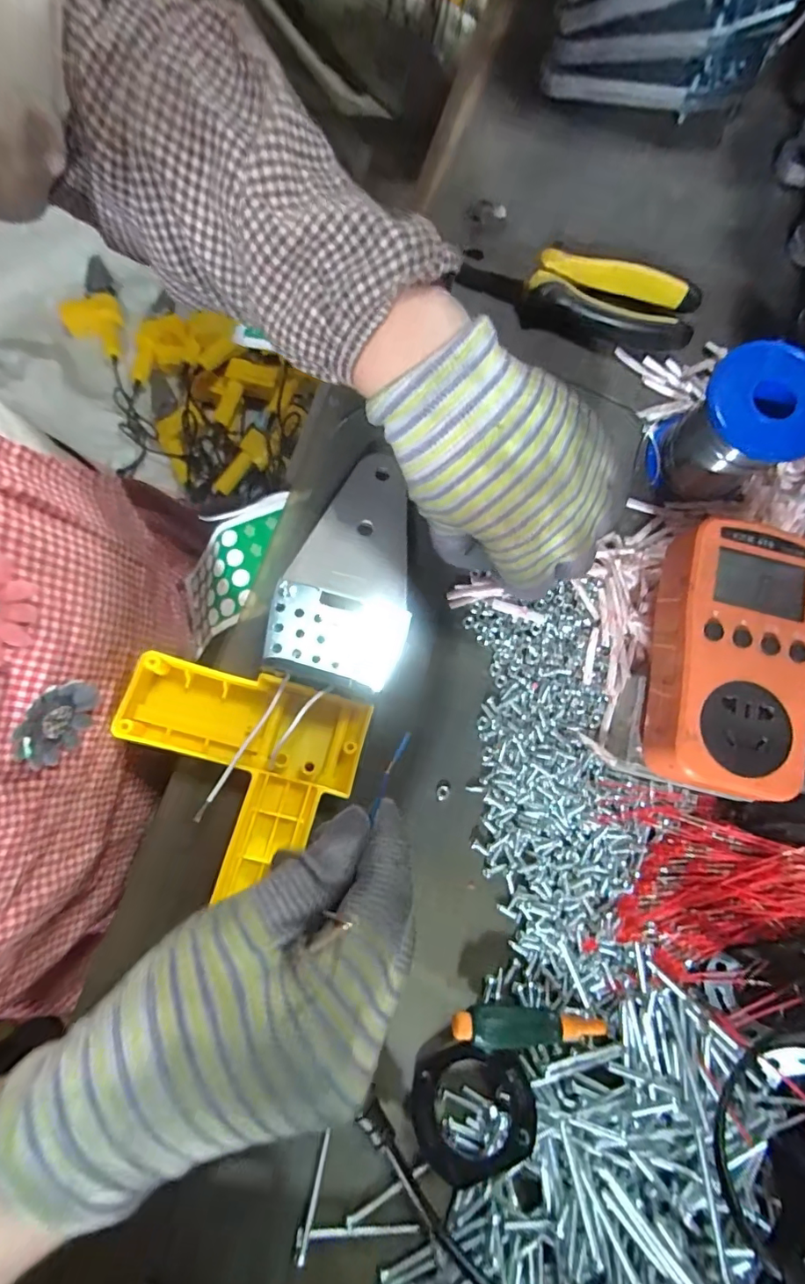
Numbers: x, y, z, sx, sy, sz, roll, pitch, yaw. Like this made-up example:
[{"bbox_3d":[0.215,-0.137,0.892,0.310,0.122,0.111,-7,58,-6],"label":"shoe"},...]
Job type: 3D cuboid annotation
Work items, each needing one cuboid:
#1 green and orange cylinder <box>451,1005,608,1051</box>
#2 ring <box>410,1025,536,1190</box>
[{"bbox_3d":[0.063,0.186,0.242,0.077,0.011,0.017,8,79,-9],"label":"green and orange cylinder"},{"bbox_3d":[0.033,0.220,0.237,0.056,0.018,0.051,1,80,-4],"label":"ring"}]

